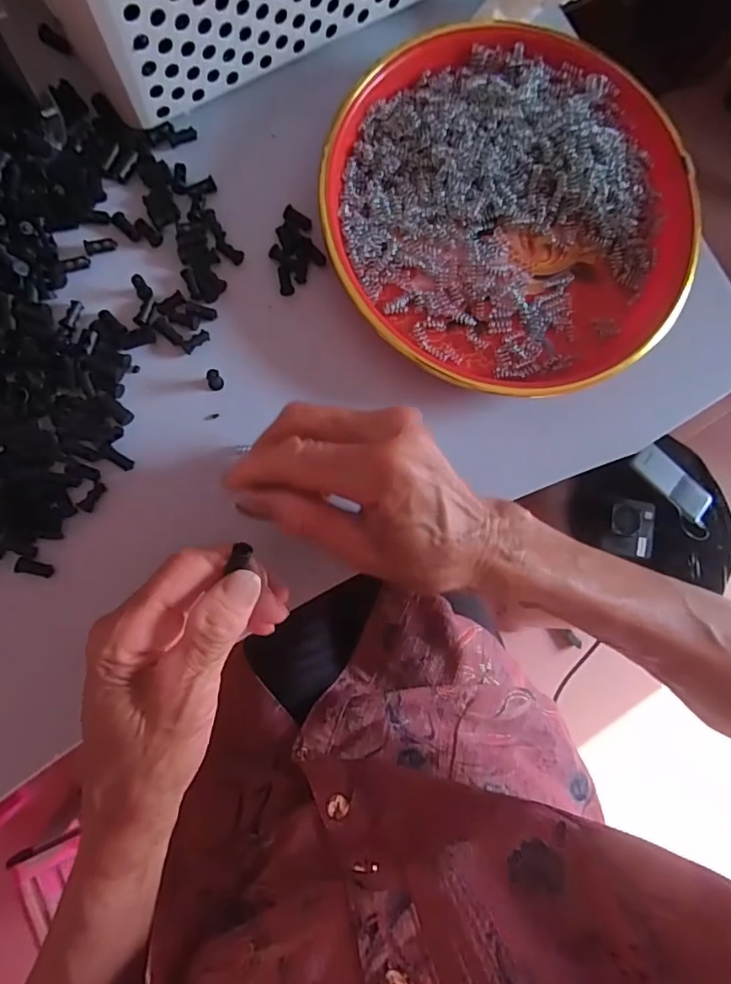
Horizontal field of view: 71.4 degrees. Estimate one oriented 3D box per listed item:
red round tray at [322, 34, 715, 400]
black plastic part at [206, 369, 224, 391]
[{"bbox_3d":[0.086,-0.166,0.302,0.214,0.029,0.202,1,84,-8],"label":"red round tray"},{"bbox_3d":[-0.083,-0.062,0.281,0.009,0.015,0.007,-26,88,-9],"label":"black plastic part"}]

